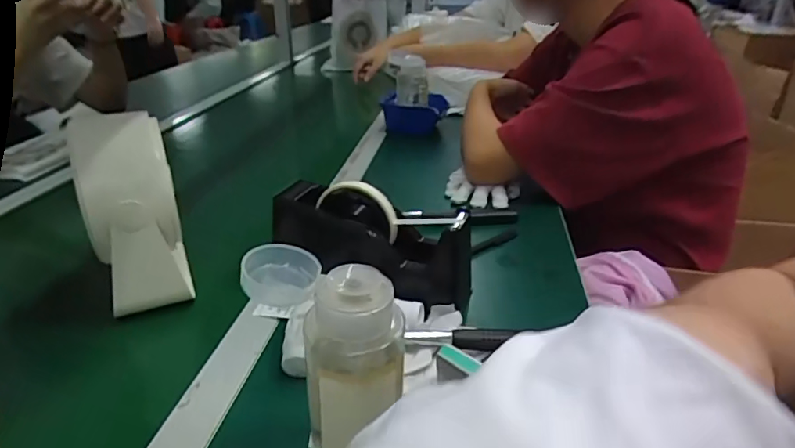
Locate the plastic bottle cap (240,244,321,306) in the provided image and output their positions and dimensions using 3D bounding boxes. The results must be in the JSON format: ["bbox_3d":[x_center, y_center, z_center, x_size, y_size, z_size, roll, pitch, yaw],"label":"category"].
[{"bbox_3d":[-0.071,0.031,0.311,0.042,0.023,0.042,16,21,-3],"label":"plastic bottle cap"}]

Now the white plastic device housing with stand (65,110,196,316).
[{"bbox_3d":[-0.244,-0.007,0.471,0.077,0.169,0.070,-13,30,-27],"label":"white plastic device housing with stand"}]

